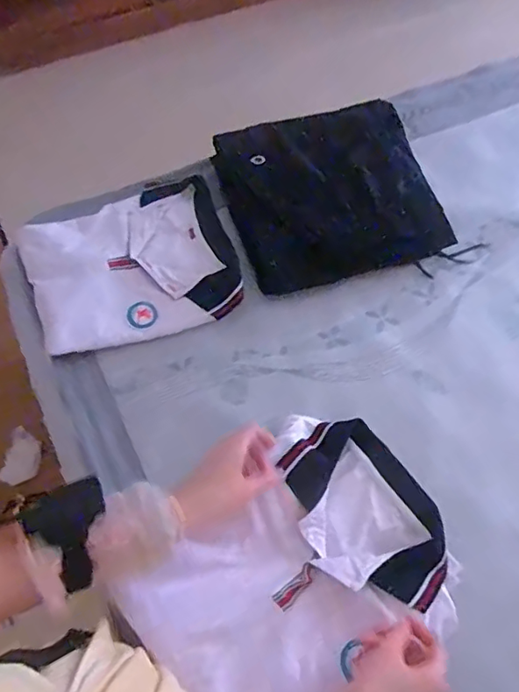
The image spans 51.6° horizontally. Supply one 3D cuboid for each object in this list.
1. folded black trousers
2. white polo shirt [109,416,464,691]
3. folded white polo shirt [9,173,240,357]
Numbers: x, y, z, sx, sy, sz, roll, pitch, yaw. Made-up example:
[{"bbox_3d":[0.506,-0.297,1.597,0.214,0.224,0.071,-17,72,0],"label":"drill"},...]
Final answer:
[{"bbox_3d":[0.118,-0.240,0.851,0.326,0.028,0.296,-12,77,-9],"label":"folded black trousers"},{"bbox_3d":[0.050,0.249,0.593,0.337,0.026,0.248,-39,68,-20],"label":"white polo shirt"},{"bbox_3d":[-0.188,-0.119,0.798,0.286,0.053,0.240,-18,62,-10],"label":"folded white polo shirt"}]

